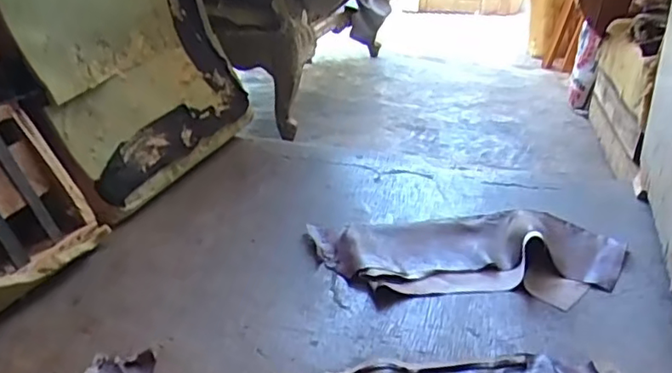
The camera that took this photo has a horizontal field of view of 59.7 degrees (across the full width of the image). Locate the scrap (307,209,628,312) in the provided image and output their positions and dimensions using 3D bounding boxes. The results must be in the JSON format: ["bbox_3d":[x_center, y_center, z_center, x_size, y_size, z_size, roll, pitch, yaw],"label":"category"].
[{"bbox_3d":[0.226,0.102,1.009,0.511,0.056,0.240,0,27,3],"label":"scrap"}]

